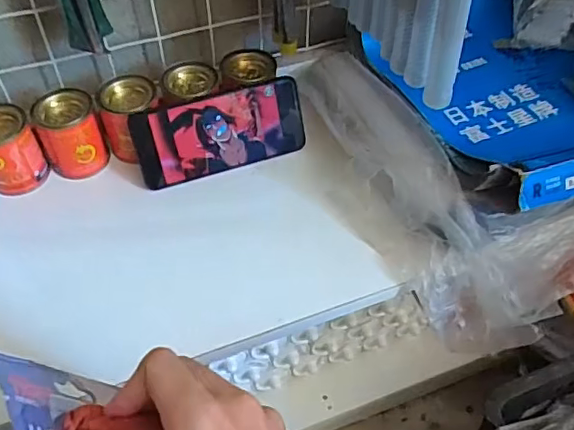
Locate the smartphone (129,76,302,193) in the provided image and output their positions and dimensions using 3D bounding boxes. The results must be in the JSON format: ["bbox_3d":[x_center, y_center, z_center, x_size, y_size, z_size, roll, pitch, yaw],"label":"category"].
[{"bbox_3d":[-0.062,-0.079,0.543,0.161,0.074,0.009,-17,24,-15],"label":"smartphone"}]

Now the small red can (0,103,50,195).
[{"bbox_3d":[-0.258,-0.058,0.523,0.053,0.072,0.048,-27,52,-21],"label":"small red can"}]

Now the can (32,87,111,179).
[{"bbox_3d":[-0.203,-0.077,0.538,0.052,0.070,0.051,-1,48,1],"label":"can"}]

